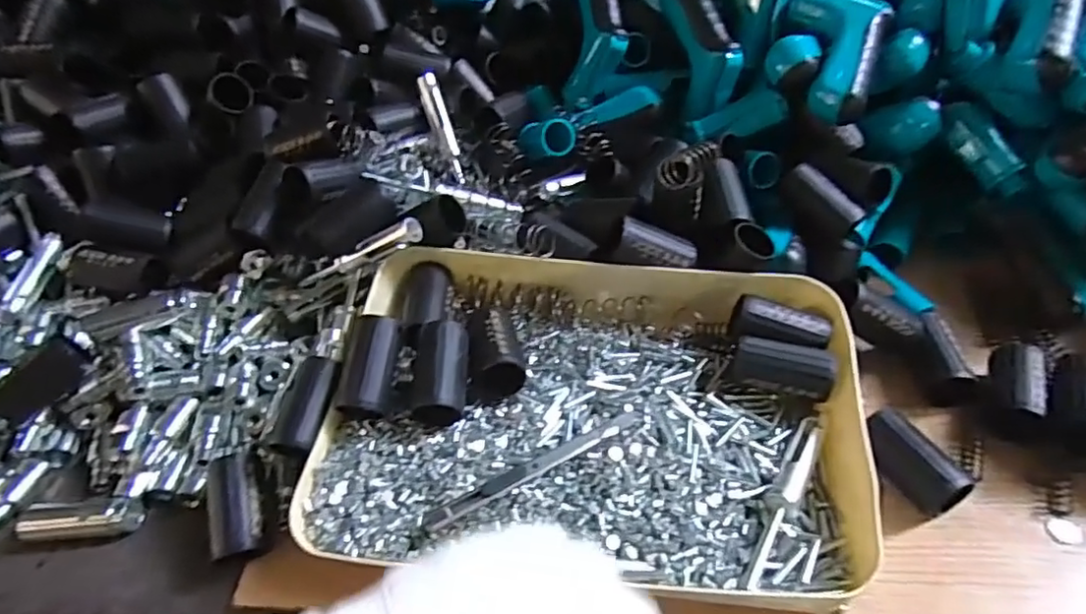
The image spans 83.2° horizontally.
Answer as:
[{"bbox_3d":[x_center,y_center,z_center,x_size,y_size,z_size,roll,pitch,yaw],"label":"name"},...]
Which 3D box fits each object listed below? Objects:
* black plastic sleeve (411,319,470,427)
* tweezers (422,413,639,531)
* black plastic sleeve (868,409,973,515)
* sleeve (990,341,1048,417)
[{"bbox_3d":[-0.066,0.044,0.398,0.033,0.027,0.071,-3,59,4],"label":"black plastic sleeve"},{"bbox_3d":[-0.004,0.093,0.362,0.141,0.015,0.013,-27,48,-18],"label":"tweezers"},{"bbox_3d":[0.228,0.096,0.379,0.024,0.032,0.064,-21,46,-13],"label":"black plastic sleeve"},{"bbox_3d":[0.314,0.051,0.407,0.026,0.028,0.059,17,50,23],"label":"sleeve"}]

